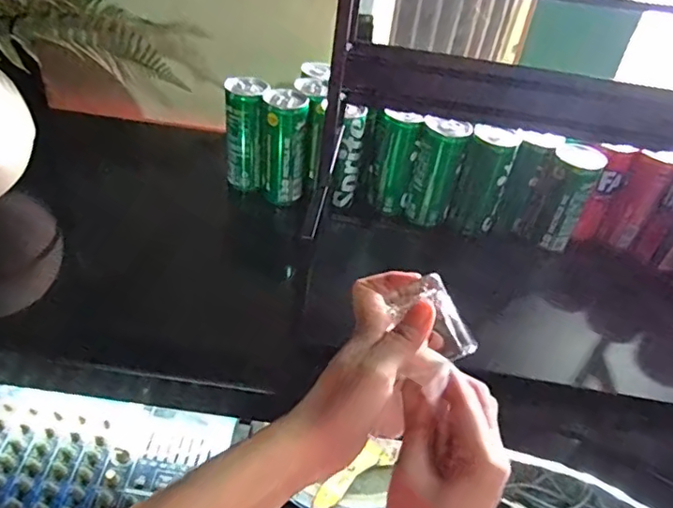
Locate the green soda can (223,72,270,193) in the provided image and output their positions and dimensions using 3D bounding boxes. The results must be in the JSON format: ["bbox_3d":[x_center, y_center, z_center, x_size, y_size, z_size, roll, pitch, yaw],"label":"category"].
[{"bbox_3d":[-0.111,-0.145,0.683,0.047,0.135,0.049,-4,40,-13],"label":"green soda can"}]

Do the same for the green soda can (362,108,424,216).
[{"bbox_3d":[0.068,-0.120,0.684,0.054,0.134,0.058,8,38,2],"label":"green soda can"}]

